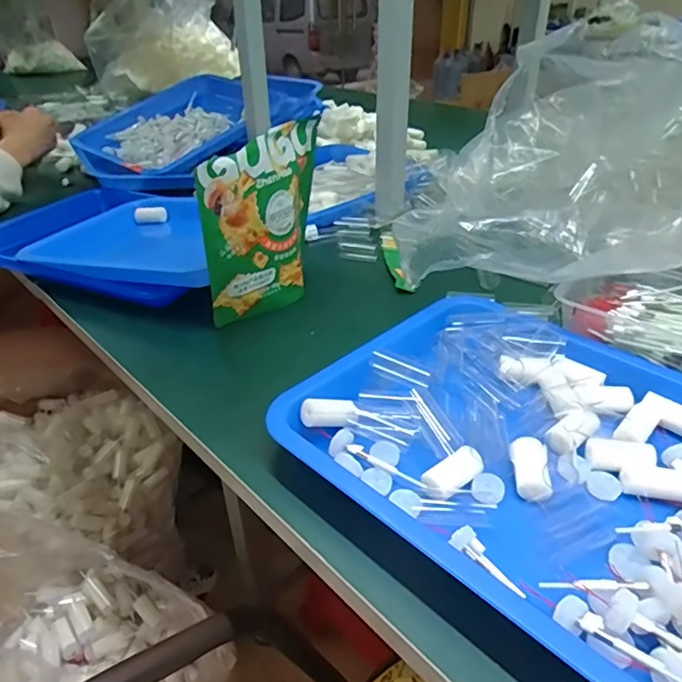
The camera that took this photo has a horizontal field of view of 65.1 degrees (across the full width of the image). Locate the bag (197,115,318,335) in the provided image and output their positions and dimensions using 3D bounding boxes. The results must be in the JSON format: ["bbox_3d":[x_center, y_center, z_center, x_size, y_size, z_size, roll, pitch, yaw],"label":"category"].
[{"bbox_3d":[-0.073,-0.114,0.531,0.045,0.169,0.163,13,37,21],"label":"bag"}]

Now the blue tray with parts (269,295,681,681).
[{"bbox_3d":[0.147,0.070,0.360,0.324,0.034,0.258,27,43,35],"label":"blue tray with parts"}]

